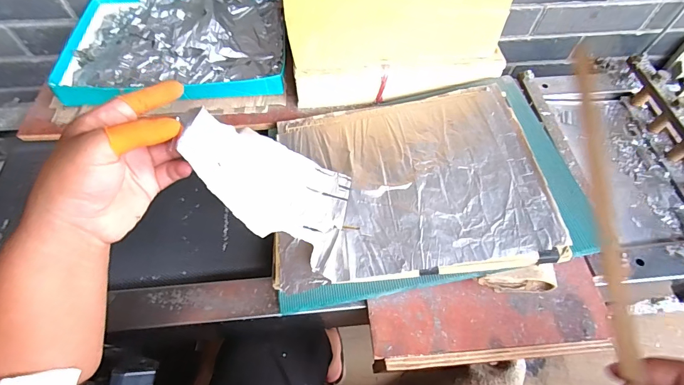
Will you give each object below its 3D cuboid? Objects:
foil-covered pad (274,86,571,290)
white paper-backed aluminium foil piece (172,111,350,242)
[{"bbox_3d":[0.064,-0.017,0.390,0.266,0.010,0.215,-8,58,5],"label":"foil-covered pad"},{"bbox_3d":[-0.066,-0.009,0.336,0.166,0.036,0.081,27,49,-37],"label":"white paper-backed aluminium foil piece"}]

